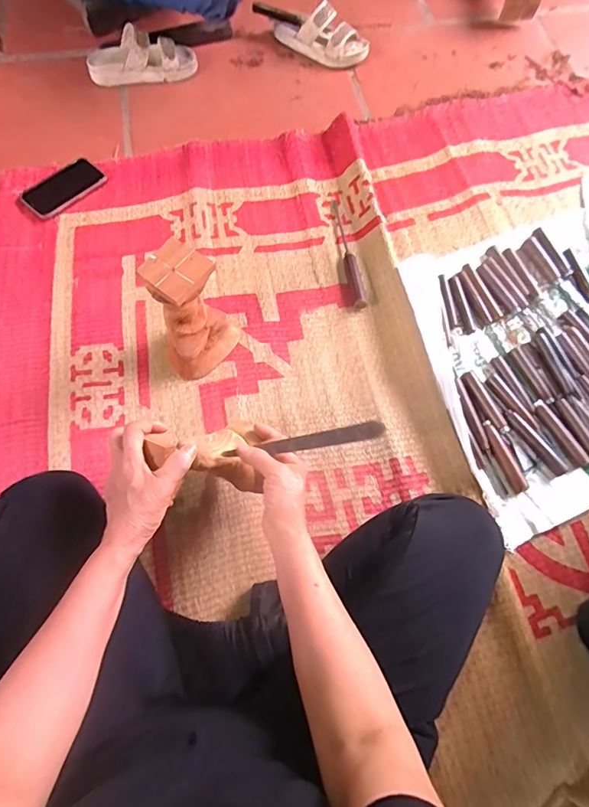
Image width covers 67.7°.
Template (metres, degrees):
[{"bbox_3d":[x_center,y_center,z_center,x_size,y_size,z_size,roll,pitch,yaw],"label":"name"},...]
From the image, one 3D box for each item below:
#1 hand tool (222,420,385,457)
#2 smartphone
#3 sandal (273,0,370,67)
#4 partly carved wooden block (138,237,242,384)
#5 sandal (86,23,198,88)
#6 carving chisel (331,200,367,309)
[{"bbox_3d":[0.013,0.047,0.531,0.192,0.007,0.023,-10,71,-4],"label":"hand tool"},{"bbox_3d":[-0.440,-0.413,0.838,0.081,0.009,0.151,42,70,7],"label":"smartphone"},{"bbox_3d":[0.059,-0.834,0.991,0.214,0.071,0.081,27,71,8],"label":"sandal"},{"bbox_3d":[-0.160,-0.128,0.659,0.105,0.178,0.113,35,73,11],"label":"partly carved wooden block"},{"bbox_3d":[-0.331,-0.744,0.955,0.231,0.070,0.084,-12,70,-6],"label":"sandal"},{"bbox_3d":[0.097,-0.282,0.804,0.026,0.018,0.248,-9,70,-5],"label":"carving chisel"}]

